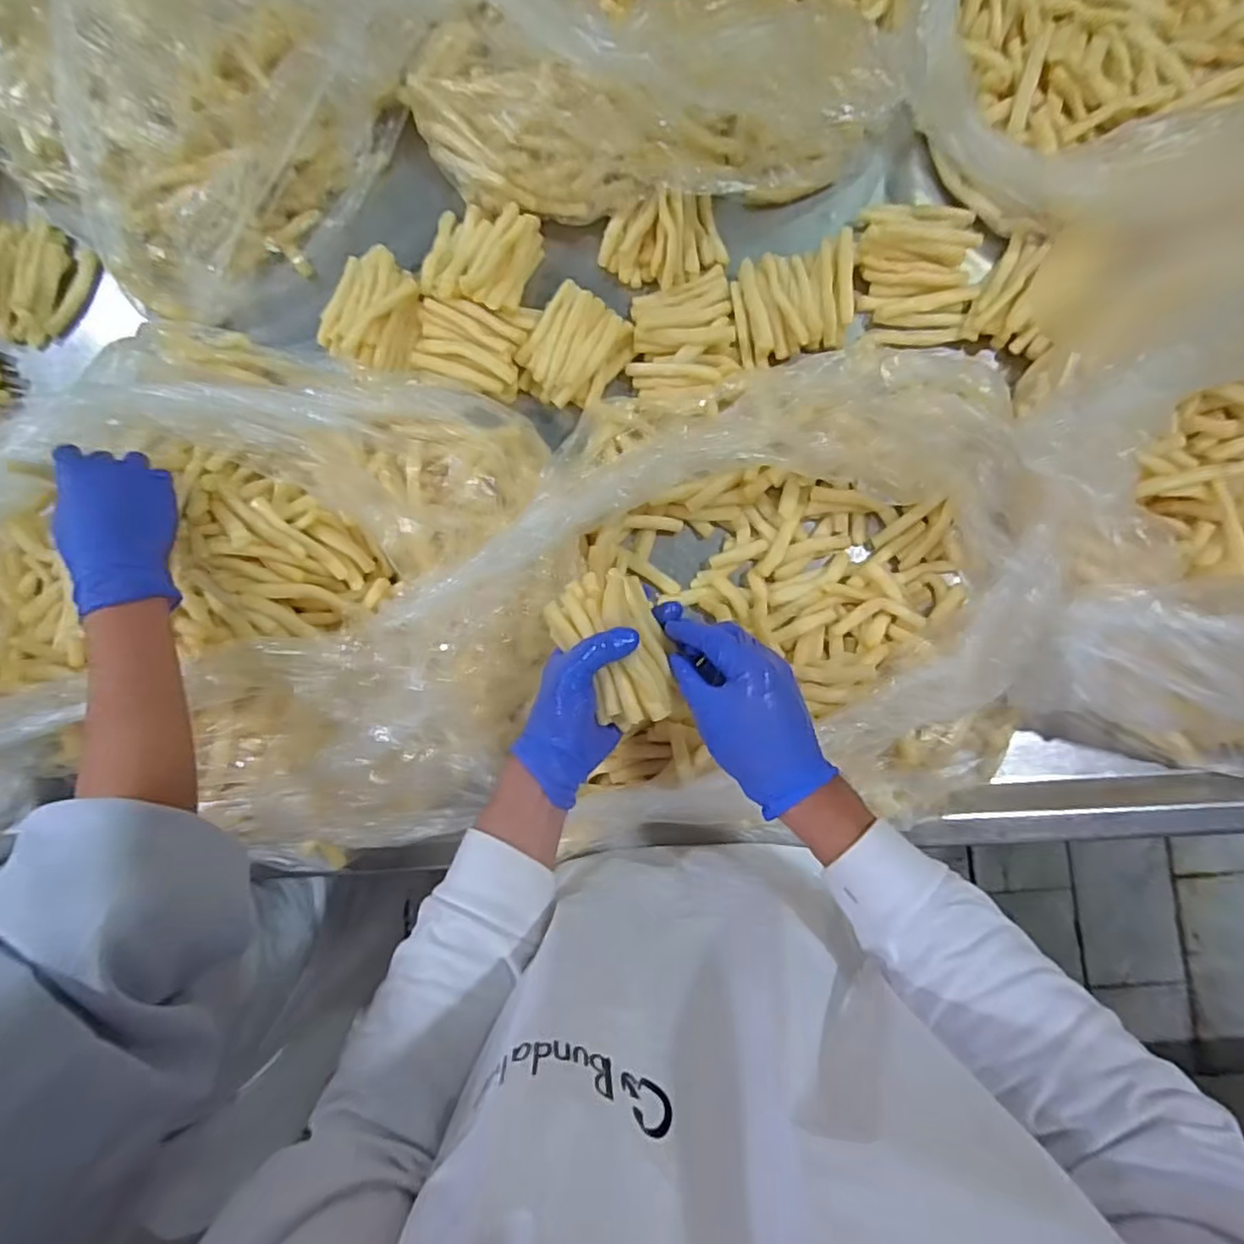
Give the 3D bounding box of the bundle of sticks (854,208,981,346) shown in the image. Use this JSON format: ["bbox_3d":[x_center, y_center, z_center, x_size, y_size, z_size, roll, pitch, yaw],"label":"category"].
[{"bbox_3d":[0.287,-0.344,0.626,0.114,0.030,0.139,3,86,3],"label":"bundle of sticks"}]

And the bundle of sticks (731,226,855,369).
[{"bbox_3d":[0.171,-0.314,0.628,0.118,0.024,0.108,-8,86,2],"label":"bundle of sticks"}]

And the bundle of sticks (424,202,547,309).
[{"bbox_3d":[-0.143,-0.363,0.637,0.107,0.035,0.106,16,87,4],"label":"bundle of sticks"}]

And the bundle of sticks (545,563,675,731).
[{"bbox_3d":[-0.007,0.020,0.469,0.074,0.035,0.115,-22,85,1],"label":"bundle of sticks"}]

